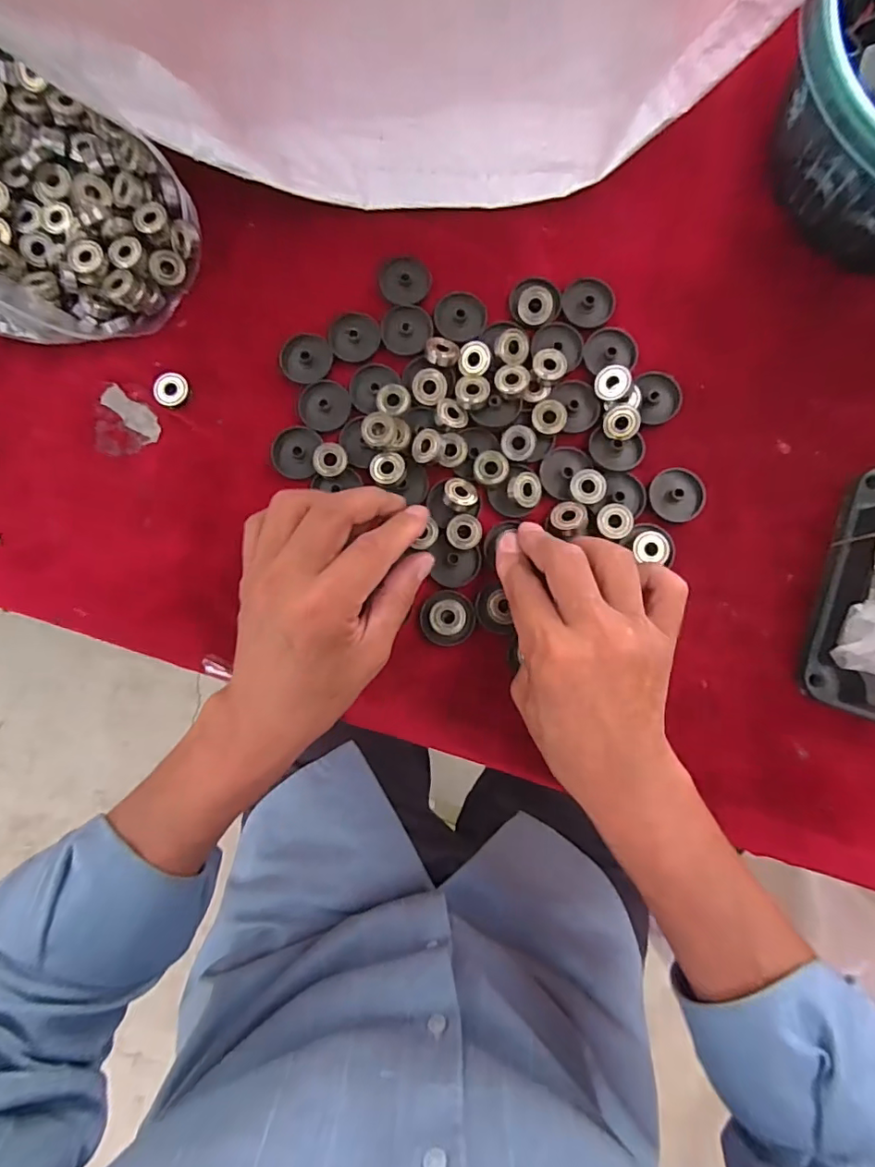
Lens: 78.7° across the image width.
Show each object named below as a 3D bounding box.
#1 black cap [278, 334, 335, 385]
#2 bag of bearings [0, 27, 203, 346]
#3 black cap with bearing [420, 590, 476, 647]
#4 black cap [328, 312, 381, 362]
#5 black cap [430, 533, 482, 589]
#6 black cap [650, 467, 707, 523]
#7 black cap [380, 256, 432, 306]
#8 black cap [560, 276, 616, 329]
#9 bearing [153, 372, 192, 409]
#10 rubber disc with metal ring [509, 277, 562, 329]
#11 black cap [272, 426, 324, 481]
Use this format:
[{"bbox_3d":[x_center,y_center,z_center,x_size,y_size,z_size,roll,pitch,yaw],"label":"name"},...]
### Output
[{"bbox_3d":[-0.084,-0.144,0.341,0.033,0.006,0.030,0,85,1],"label":"black cap"},{"bbox_3d":[-0.275,-0.246,0.291,0.226,0.138,0.168,36,87,4],"label":"bag of bearings"},{"bbox_3d":[0.006,0.021,0.322,0.032,0.010,0.032,0,85,1],"label":"black cap with bearing"},{"bbox_3d":[-0.053,-0.159,0.342,0.032,0.004,0.032,0,85,1],"label":"black cap"},{"bbox_3d":[0.011,-0.012,0.328,0.029,0.009,0.027,0,85,1],"label":"black cap"},{"bbox_3d":[0.149,-0.055,0.329,0.033,0.004,0.034,0,85,1],"label":"black cap"},{"bbox_3d":[-0.021,-0.196,0.344,0.032,0.004,0.031,0,85,1],"label":"black cap"},{"bbox_3d":[0.097,-0.181,0.341,0.032,0.004,0.033,0,85,1],"label":"black cap"},{"bbox_3d":[-0.172,-0.125,0.344,0.021,0.009,0.022,0,85,1],"label":"bearing"},{"bbox_3d":[0.063,-0.180,0.339,0.033,0.008,0.030,0,85,1],"label":"rubber disc with metal ring"},{"bbox_3d":[-0.090,-0.083,0.335,0.030,0.006,0.034,12,86,2],"label":"black cap"}]

